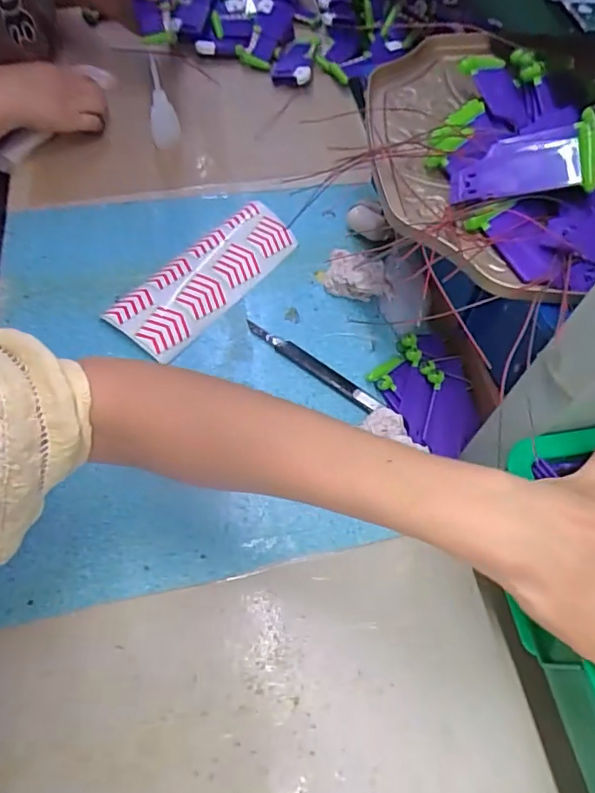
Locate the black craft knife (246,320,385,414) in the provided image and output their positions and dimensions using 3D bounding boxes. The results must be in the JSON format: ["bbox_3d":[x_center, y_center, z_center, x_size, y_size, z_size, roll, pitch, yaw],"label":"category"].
[{"bbox_3d":[0.014,-0.030,0.513,0.149,0.007,0.015,33,63,14],"label":"black craft knife"}]

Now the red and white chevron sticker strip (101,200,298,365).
[{"bbox_3d":[-0.092,-0.126,0.554,0.082,0.022,0.207,35,63,15],"label":"red and white chevron sticker strip"}]

